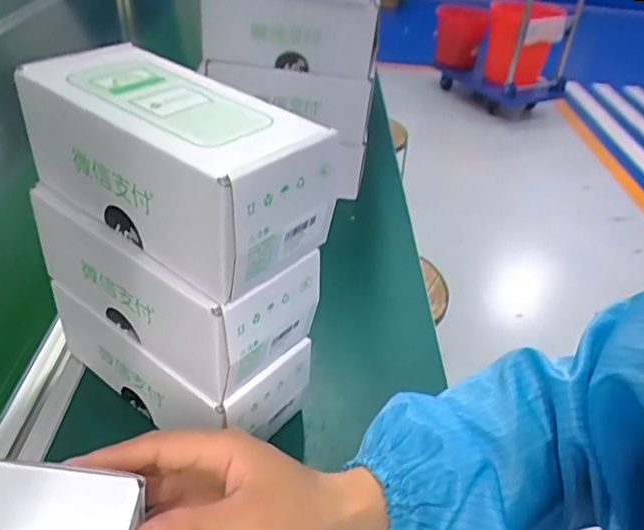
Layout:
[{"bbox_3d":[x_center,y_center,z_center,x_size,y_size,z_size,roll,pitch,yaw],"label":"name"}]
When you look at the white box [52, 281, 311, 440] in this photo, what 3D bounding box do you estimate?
[{"bbox_3d":[-0.107,0.060,0.421,0.179,0.076,0.083,26,42,25],"label":"white box"}]

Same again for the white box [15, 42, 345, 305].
[{"bbox_3d":[-0.087,-0.065,0.338,0.176,0.079,0.086,28,42,26],"label":"white box"}]

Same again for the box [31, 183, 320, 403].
[{"bbox_3d":[-0.100,0.001,0.379,0.176,0.077,0.084,26,42,25],"label":"box"}]

